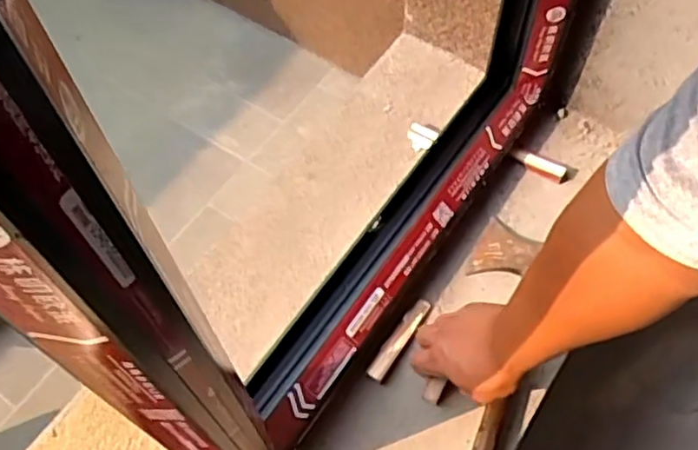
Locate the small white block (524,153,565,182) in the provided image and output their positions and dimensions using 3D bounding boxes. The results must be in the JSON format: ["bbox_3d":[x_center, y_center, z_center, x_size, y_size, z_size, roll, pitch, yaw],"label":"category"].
[{"bbox_3d":[0.268,-0.077,0.912,0.058,0.014,0.023,25,65,15],"label":"small white block"}]

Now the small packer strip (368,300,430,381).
[{"bbox_3d":[0.063,0.137,0.796,0.019,0.018,0.118,29,67,18],"label":"small packer strip"}]

